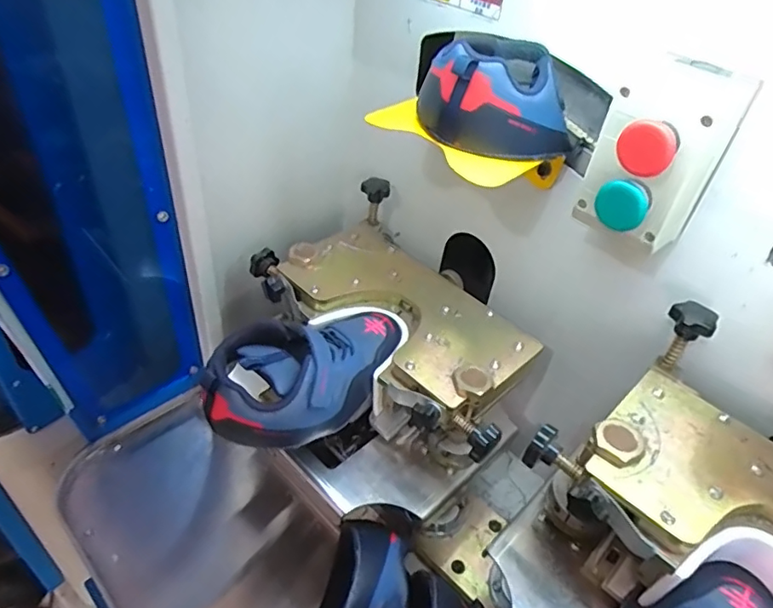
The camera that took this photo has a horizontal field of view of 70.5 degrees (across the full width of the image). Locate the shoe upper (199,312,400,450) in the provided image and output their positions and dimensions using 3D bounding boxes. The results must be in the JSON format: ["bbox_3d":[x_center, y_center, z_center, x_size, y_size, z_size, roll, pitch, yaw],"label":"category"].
[{"bbox_3d":[-0.068,0.057,0.511,0.206,0.077,0.100,-23,49,-29],"label":"shoe upper"}]

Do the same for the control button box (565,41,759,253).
[{"bbox_3d":[0.199,-0.110,0.404,0.081,0.117,0.084,28,46,22],"label":"control button box"}]

